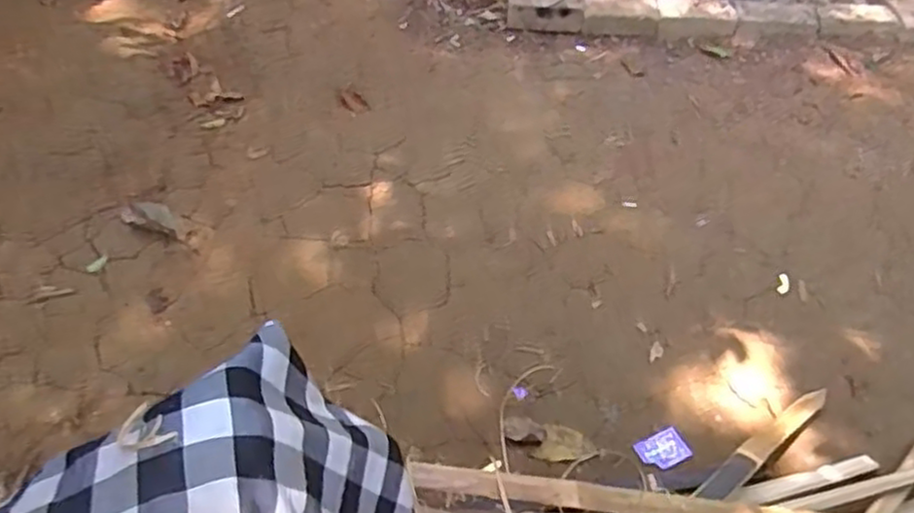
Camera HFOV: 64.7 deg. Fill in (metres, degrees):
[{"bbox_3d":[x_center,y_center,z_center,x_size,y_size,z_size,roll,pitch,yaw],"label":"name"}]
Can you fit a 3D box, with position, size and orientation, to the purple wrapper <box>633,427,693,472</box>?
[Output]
[{"bbox_3d":[0.342,0.319,1.191,0.085,0.004,0.058,-21,52,-15],"label":"purple wrapper"}]

